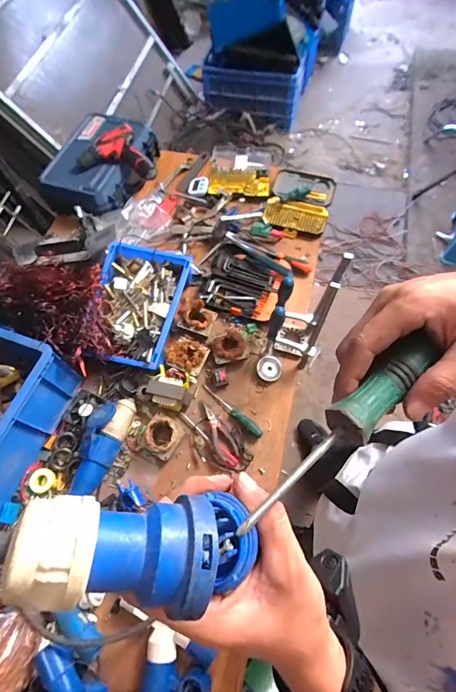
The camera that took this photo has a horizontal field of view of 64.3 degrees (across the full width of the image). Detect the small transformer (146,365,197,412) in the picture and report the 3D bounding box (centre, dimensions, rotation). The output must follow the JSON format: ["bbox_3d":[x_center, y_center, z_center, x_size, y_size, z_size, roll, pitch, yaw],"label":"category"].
[{"bbox_3d":[-0.128,0.101,0.837,0.098,0.066,0.088,15,66,10],"label":"small transformer"}]

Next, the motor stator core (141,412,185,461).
[{"bbox_3d":[-0.142,0.196,0.802,0.081,0.051,0.088,30,70,16],"label":"motor stator core"}]

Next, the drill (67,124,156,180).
[{"bbox_3d":[-0.335,-0.529,1.033,0.208,0.057,0.172,-26,66,-9],"label":"drill"}]

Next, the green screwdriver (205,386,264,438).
[{"bbox_3d":[0.009,0.147,0.841,0.176,0.018,0.022,38,72,19],"label":"green screwdriver"}]

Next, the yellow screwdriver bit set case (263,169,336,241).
[{"bbox_3d":[0.216,-0.432,1.099,0.186,0.035,0.247,15,66,10],"label":"yellow screwdriver bit set case"}]

